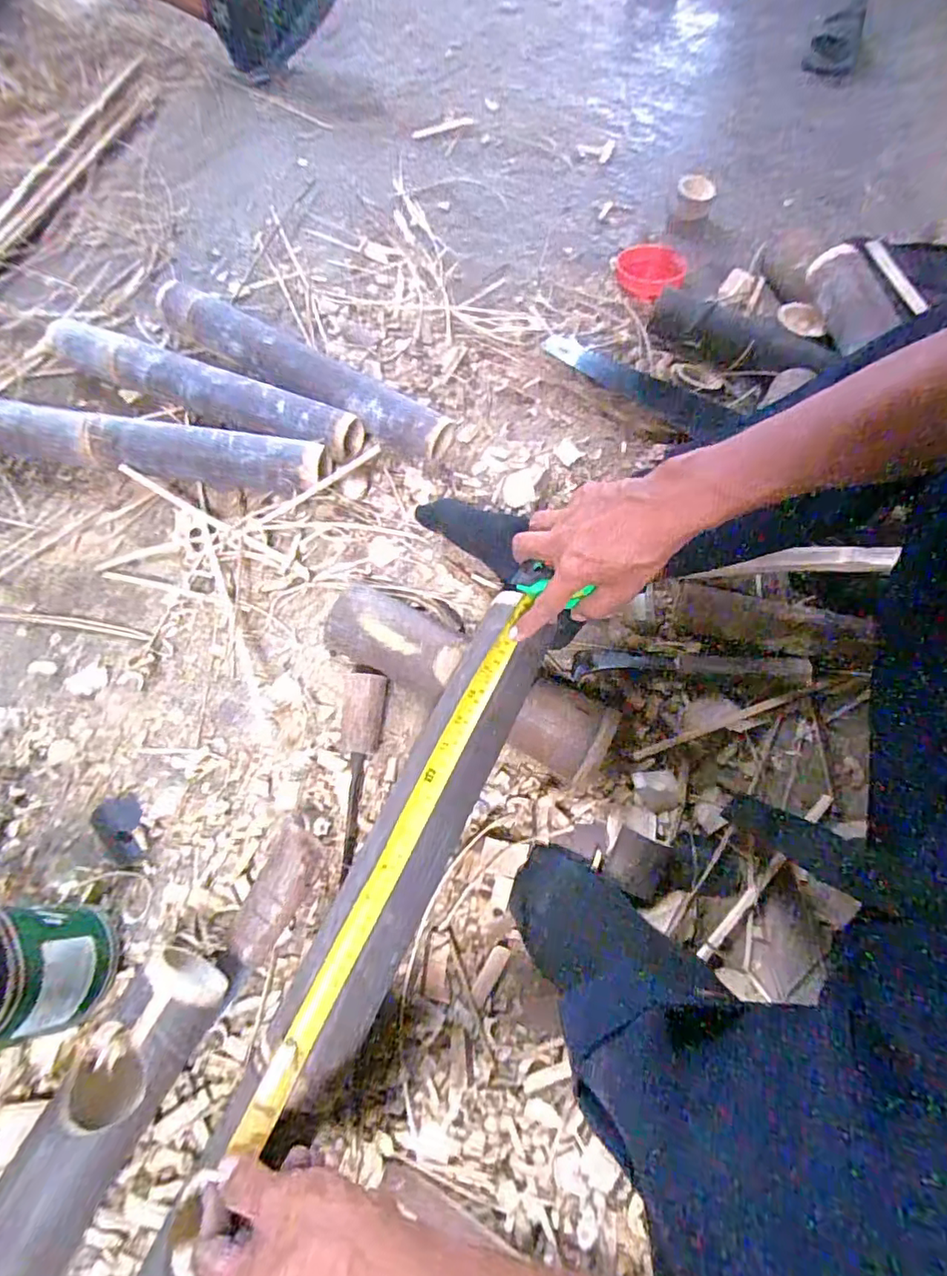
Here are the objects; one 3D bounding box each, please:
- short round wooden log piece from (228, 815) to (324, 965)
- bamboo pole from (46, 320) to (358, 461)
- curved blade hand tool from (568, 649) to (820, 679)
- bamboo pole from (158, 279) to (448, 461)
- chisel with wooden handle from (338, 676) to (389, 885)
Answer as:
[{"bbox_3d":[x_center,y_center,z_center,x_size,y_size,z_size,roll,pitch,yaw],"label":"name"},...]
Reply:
[{"bbox_3d":[-0.174,0.231,0.508,0.055,0.049,0.119,18,70,4],"label":"short round wooden log piece"},{"bbox_3d":[-0.332,-0.310,0.687,0.409,0.048,0.062,20,70,5],"label":"bamboo pole"},{"bbox_3d":[0.233,0.026,0.603,0.246,0.024,0.033,1,72,0],"label":"curved blade hand tool"},{"bbox_3d":[-0.217,-0.347,0.713,0.440,0.054,0.073,30,71,9],"label":"bamboo pole"},{"bbox_3d":[-0.120,0.126,0.545,0.043,0.040,0.200,9,70,1],"label":"chisel with wooden handle"}]

